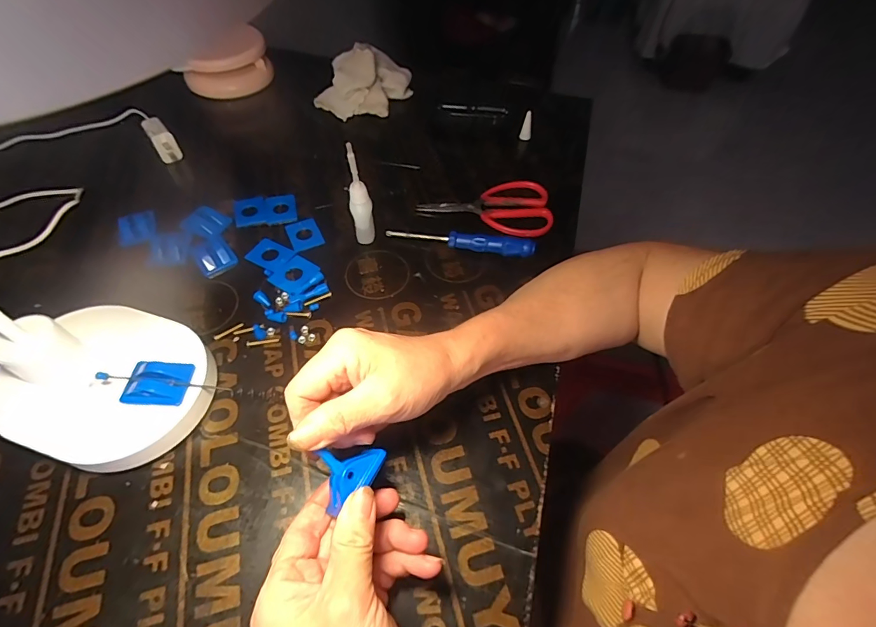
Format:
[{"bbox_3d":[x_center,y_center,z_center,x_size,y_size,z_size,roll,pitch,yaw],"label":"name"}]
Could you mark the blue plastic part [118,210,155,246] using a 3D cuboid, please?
[{"bbox_3d":[-0.312,-0.090,0.435,0.032,0.008,0.047,-22,59,-16],"label":"blue plastic part"}]

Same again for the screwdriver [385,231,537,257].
[{"bbox_3d":[0.022,-0.074,0.431,0.151,0.022,0.014,9,55,4],"label":"screwdriver"}]

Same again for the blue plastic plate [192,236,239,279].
[{"bbox_3d":[-0.222,-0.056,0.418,0.032,0.007,0.043,-36,64,-24],"label":"blue plastic plate"}]

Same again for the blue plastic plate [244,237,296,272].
[{"bbox_3d":[-0.171,-0.060,0.427,0.042,0.004,0.032,25,58,14],"label":"blue plastic plate"}]

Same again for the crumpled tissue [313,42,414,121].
[{"bbox_3d":[-0.099,-0.322,0.575,0.105,0.054,0.121,23,58,13],"label":"crumpled tissue"}]

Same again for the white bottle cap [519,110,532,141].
[{"bbox_3d":[0.115,-0.241,0.544,0.013,0.039,0.013,11,56,5],"label":"white bottle cap"}]

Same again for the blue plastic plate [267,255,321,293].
[{"bbox_3d":[-0.140,-0.040,0.412,0.038,0.004,0.041,27,58,16],"label":"blue plastic plate"}]

